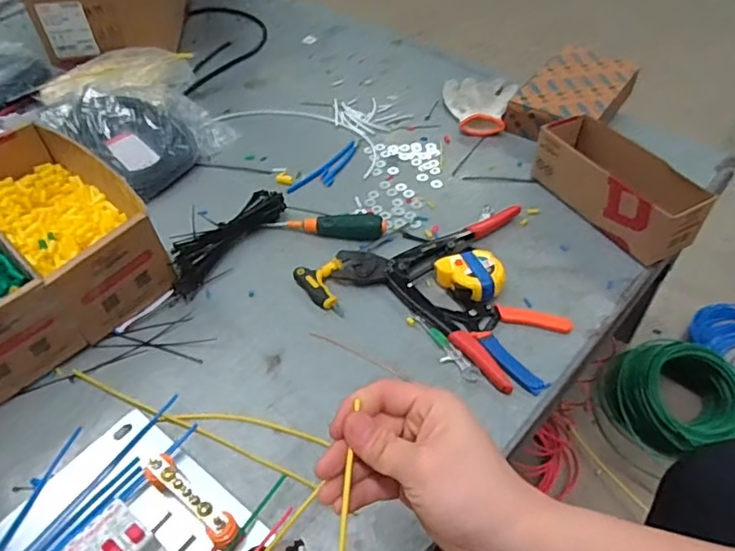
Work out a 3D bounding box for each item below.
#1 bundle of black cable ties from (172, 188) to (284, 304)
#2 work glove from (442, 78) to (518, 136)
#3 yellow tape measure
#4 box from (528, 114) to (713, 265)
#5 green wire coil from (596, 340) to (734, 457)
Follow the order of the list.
[{"bbox_3d":[-0.182,-0.048,0.748,0.056,0.042,0.187,28,52,26],"label":"bundle of black cable ties"},{"bbox_3d":[0.176,-0.288,0.955,0.118,0.033,0.142,13,47,14],"label":"work glove"},{"bbox_3d":[0.124,0.003,0.684,0.073,0.030,0.062,-13,46,-12],"label":"yellow tape measure"},{"bbox_3d":[0.323,-0.119,0.761,0.082,0.075,0.239,-22,49,-20],"label":"box"},{"bbox_3d":[0.544,0.217,1.025,0.201,0.123,0.195,-1,47,1],"label":"green wire coil"}]

